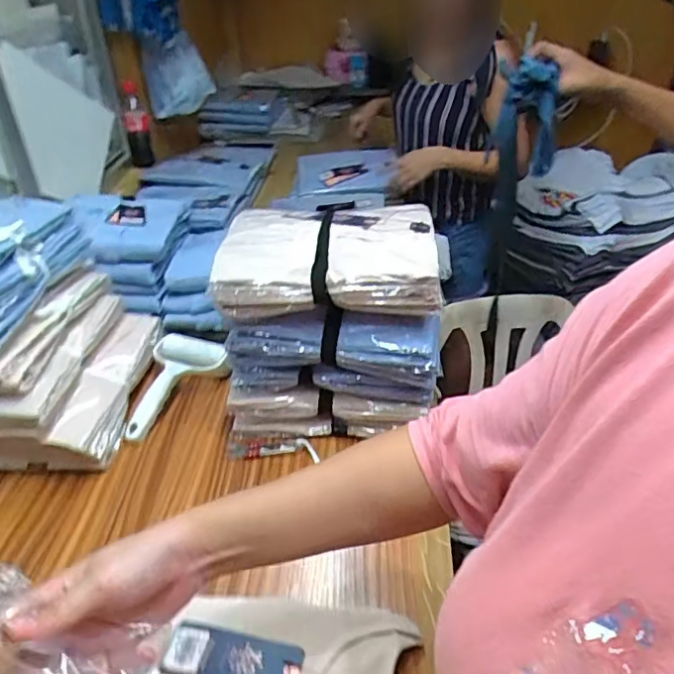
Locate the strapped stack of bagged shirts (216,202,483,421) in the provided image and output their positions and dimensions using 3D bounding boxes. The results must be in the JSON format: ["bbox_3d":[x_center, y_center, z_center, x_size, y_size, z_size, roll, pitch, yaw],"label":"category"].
[{"bbox_3d":[-0.009,-0.093,0.689,0.256,0.087,0.185,0,36,2],"label":"strapped stack of bagged shirts"}]

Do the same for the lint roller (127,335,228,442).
[{"bbox_3d":[-0.216,0.068,0.790,0.115,0.043,0.183,0,36,2],"label":"lint roller"}]

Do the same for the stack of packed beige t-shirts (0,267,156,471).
[{"bbox_3d":[-0.413,0.025,0.746,0.269,0.146,0.268,0,36,3],"label":"stack of packed beige t-shirts"}]

